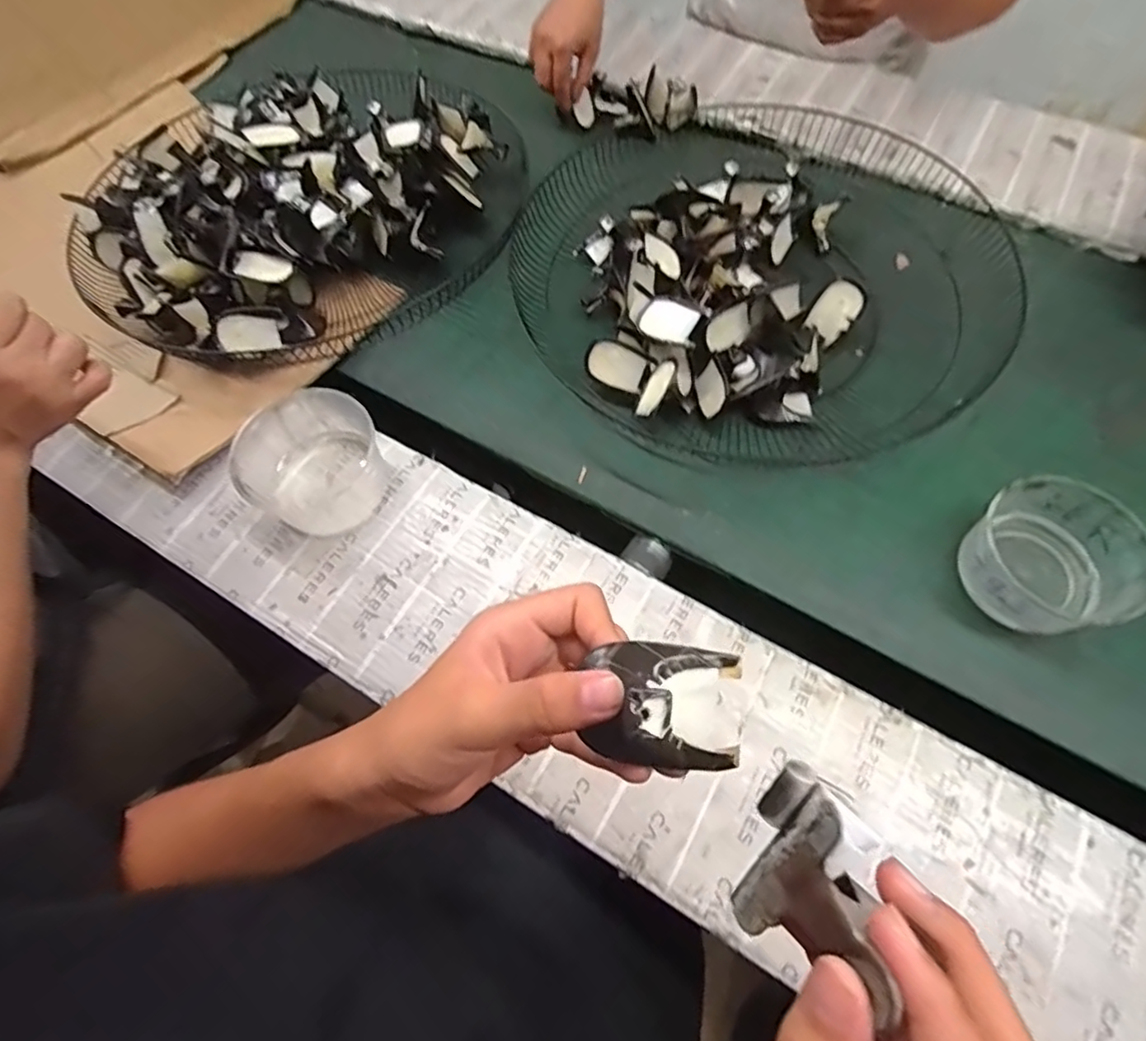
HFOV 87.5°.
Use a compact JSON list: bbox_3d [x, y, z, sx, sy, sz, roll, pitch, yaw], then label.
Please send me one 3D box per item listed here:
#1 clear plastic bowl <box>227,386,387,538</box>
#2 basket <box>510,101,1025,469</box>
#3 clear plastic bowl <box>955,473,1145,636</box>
[{"bbox_3d":[-0.224,-0.051,0.519,0.115,0.062,0.106,-1,64,2],"label":"clear plastic bowl"},{"bbox_3d":[0.189,-0.273,0.620,0.469,0.056,0.474,24,67,13],"label":"basket"},{"bbox_3d":[0.374,0.031,0.471,0.114,0.057,0.114,-1,64,2],"label":"clear plastic bowl"}]

